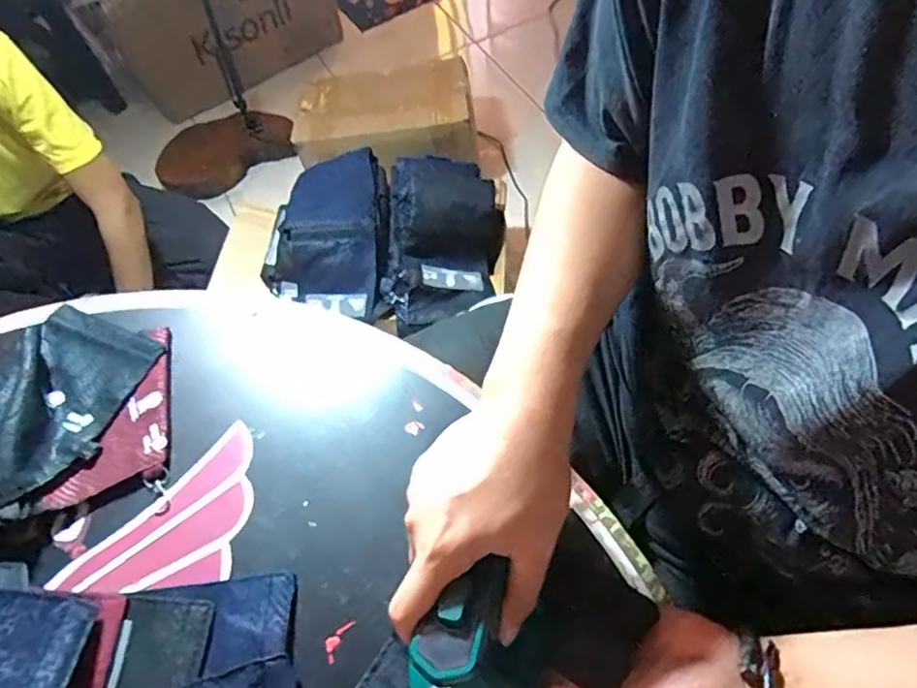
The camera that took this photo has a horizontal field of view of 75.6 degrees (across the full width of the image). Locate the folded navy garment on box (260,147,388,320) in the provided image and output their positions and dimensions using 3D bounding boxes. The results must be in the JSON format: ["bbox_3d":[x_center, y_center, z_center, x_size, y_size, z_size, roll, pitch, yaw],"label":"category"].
[{"bbox_3d":[-0.214,-0.198,1.008,0.202,0.083,0.299,3,59,9],"label":"folded navy garment on box"}]

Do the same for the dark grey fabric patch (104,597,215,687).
[{"bbox_3d":[-0.207,0.209,0.406,0.064,0.011,0.066,-3,58,3],"label":"dark grey fabric patch"}]

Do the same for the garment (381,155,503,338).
[{"bbox_3d":[-0.026,-0.163,0.957,0.184,0.109,0.272,1,59,7],"label":"garment"}]

